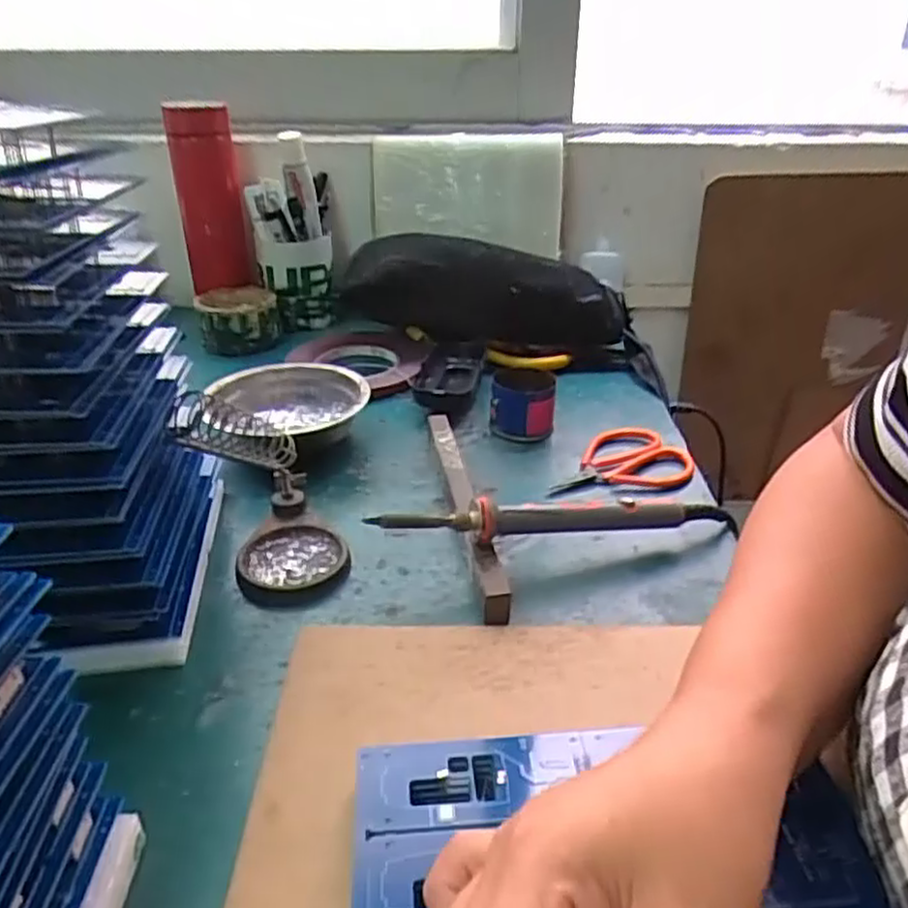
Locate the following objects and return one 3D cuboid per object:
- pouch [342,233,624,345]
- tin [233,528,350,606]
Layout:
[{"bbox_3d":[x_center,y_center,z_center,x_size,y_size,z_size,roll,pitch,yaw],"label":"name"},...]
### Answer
[{"bbox_3d":[0.028,-0.142,0.699,0.260,0.106,0.058,1,29,-3],"label":"pouch"},{"bbox_3d":[-0.099,0.067,0.459,0.066,0.009,0.065,0,29,0],"label":"tin"}]

